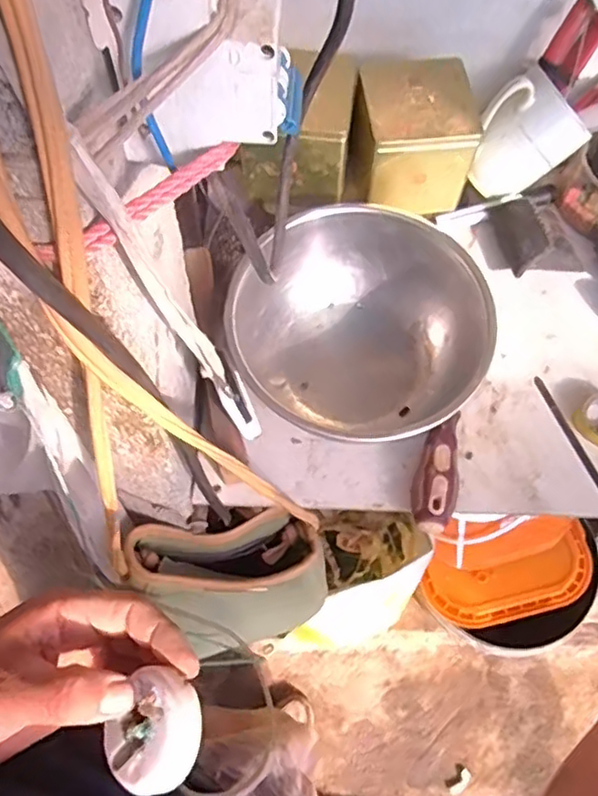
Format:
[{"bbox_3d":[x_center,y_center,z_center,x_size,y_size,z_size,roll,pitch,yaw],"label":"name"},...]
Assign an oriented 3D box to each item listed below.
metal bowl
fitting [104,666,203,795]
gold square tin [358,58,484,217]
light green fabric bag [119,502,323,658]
[{"bbox_3d":[0.049,-0.055,0.500,0.193,0.089,0.181,0,71,-1],"label":"metal bowl"},{"bbox_3d":[-0.069,0.162,0.299,0.044,0.019,0.050,22,72,6],"label":"fitting"},{"bbox_3d":[0.092,-0.213,0.506,0.091,0.080,0.085,-5,71,-3],"label":"gold square tin"},{"bbox_3d":[-0.056,0.168,0.556,0.160,0.125,0.107,-8,71,-4],"label":"light green fabric bag"}]

